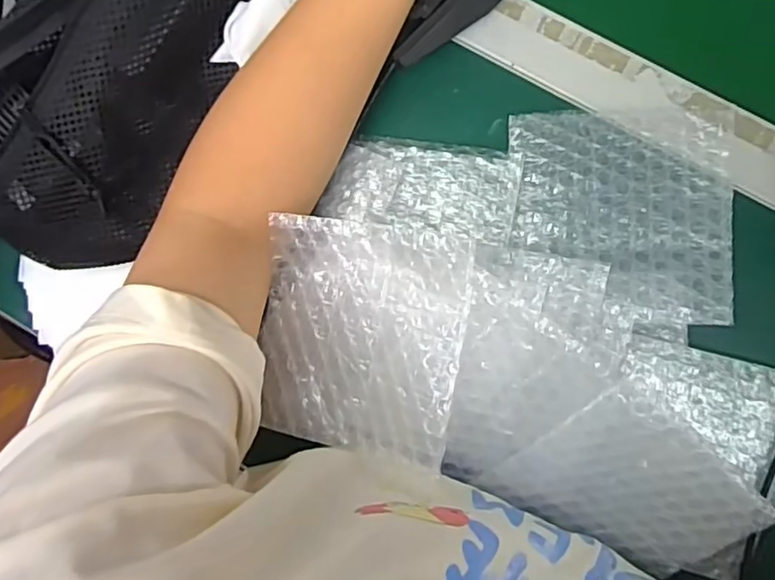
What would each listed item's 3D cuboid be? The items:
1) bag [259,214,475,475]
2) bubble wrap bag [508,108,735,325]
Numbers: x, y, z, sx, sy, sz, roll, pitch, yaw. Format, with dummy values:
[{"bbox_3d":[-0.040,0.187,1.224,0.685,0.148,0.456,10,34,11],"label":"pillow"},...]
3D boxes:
[{"bbox_3d":[-0.017,0.026,0.323,0.113,0.009,0.119,11,100,27],"label":"bag"},{"bbox_3d":[0.134,-0.044,0.355,0.120,0.014,0.118,1,90,7],"label":"bubble wrap bag"}]

